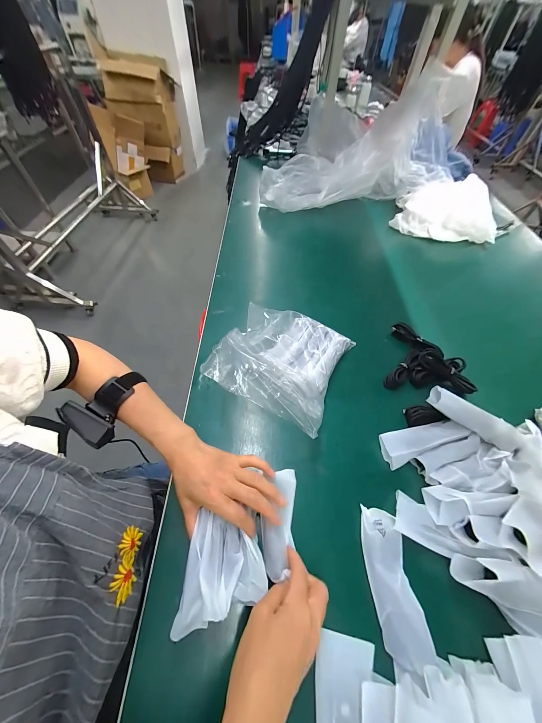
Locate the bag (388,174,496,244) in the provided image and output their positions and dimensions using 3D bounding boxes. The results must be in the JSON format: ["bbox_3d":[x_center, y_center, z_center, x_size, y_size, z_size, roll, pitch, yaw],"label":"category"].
[{"bbox_3d":[0.539,-0.477,0.760,0.297,0.111,0.183,12,55,6],"label":"bag"}]

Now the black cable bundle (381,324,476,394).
[{"bbox_3d":[0.295,-0.010,0.481,0.148,0.047,0.145,6,55,2],"label":"black cable bundle"}]

